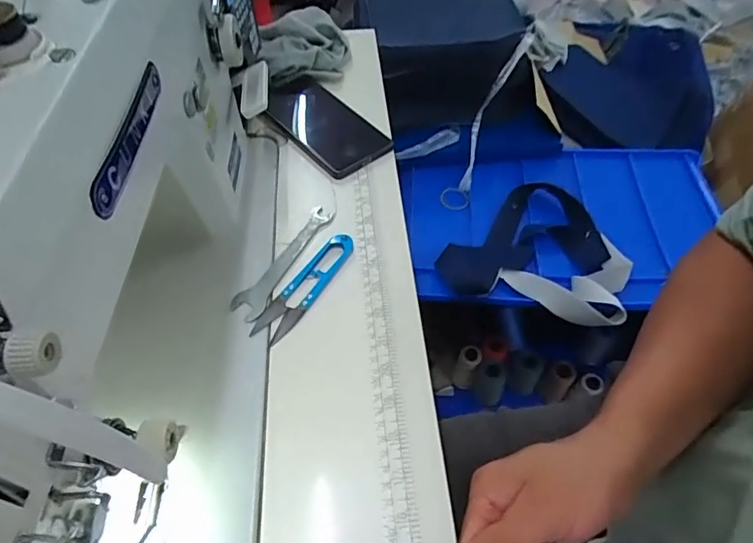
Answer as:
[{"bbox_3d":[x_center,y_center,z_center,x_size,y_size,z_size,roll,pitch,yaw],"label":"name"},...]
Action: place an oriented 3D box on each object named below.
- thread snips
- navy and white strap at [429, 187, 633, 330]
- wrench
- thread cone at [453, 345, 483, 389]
[{"bbox_3d":[-0.059,0.010,0.411,0.029,0.007,0.114,25,58,19],"label":"thread snips"},{"bbox_3d":[0.248,-0.040,0.769,0.269,0.035,0.247,12,55,11],"label":"navy and white strap"},{"bbox_3d":[-0.080,-0.011,0.430,0.026,0.006,0.130,21,57,17],"label":"wrench"},{"bbox_3d":[0.198,0.209,1.073,0.054,0.139,0.058,13,55,11],"label":"thread cone"}]

